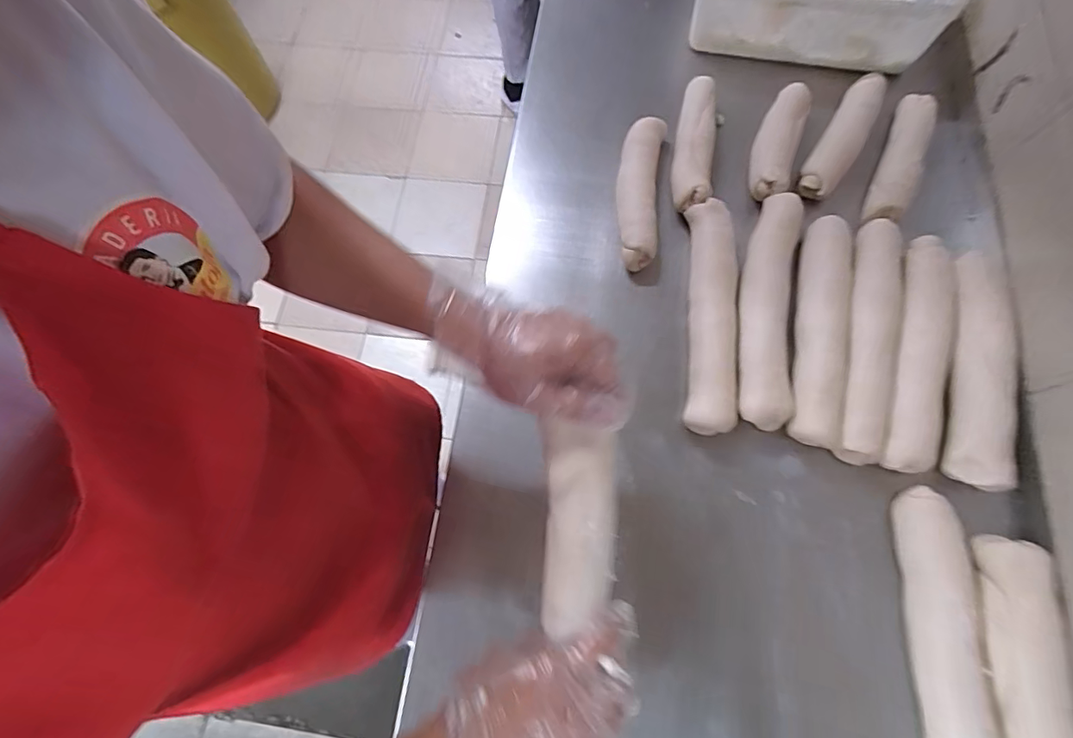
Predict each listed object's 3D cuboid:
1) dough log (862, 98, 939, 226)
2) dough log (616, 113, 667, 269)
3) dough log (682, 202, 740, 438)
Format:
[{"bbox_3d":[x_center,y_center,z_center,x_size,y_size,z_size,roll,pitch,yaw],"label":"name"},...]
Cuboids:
[{"bbox_3d":[0.478,-0.273,0.626,0.048,0.043,0.231,26,75,9],"label":"dough log"},{"bbox_3d":[0.130,-0.229,0.618,0.053,0.038,0.214,8,73,3],"label":"dough log"},{"bbox_3d":[0.202,-0.068,0.556,0.051,0.036,0.282,6,73,3],"label":"dough log"}]

